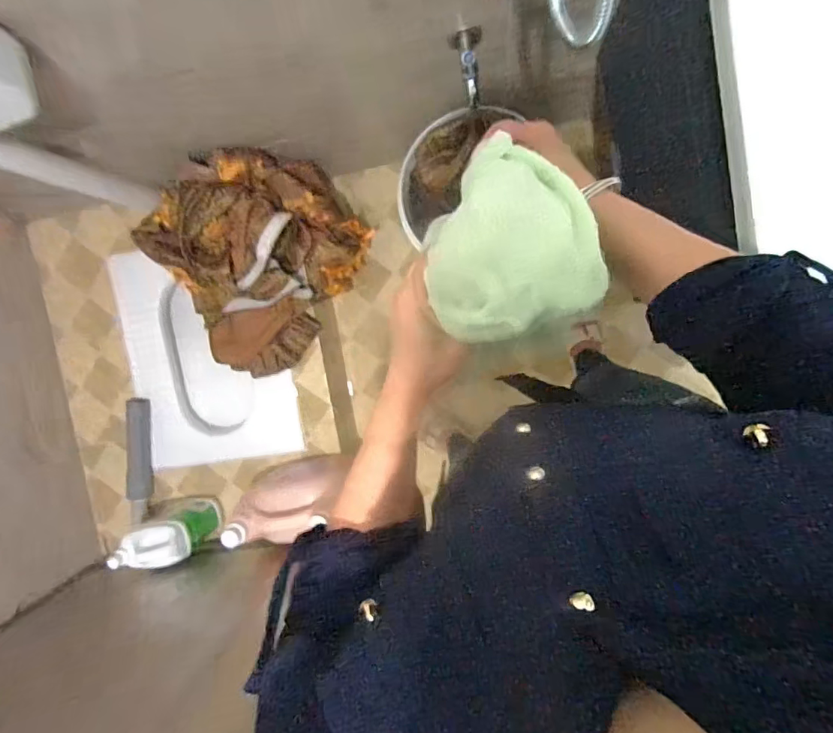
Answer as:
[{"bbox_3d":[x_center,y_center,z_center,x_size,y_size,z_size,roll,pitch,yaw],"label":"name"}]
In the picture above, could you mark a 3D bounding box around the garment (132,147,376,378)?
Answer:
[{"bbox_3d":[-0.343,-0.235,1.078,0.416,0.277,0.382,1,96,8],"label":"garment"}]

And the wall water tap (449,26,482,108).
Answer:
[{"bbox_3d":[0.077,-0.464,0.759,0.052,0.069,0.117,-3,95,8],"label":"wall water tap"}]

